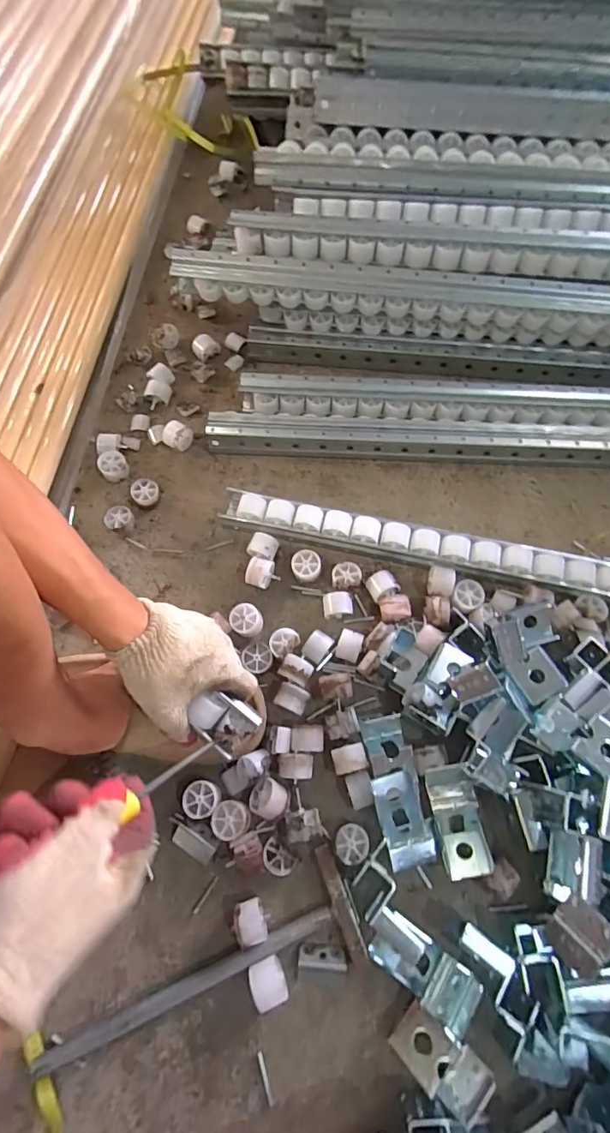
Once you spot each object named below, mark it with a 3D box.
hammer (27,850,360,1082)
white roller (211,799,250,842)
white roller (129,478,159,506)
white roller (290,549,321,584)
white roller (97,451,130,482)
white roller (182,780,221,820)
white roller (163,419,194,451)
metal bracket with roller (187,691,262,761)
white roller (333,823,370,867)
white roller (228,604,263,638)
[{"bbox_3d":[-0.097,0.371,0.450,0.296,0.020,0.098,-20,70,-8],"label":"hammer"},{"bbox_3d":[-0.074,0.255,0.493,0.037,0.022,0.034,0,68,0],"label":"white roller"},{"bbox_3d":[-0.207,-0.094,0.636,0.033,0.028,0.032,0,68,0],"label":"white roller"},{"bbox_3d":[0.001,0.000,0.597,0.036,0.026,0.036,0,68,0],"label":"white roller"},{"bbox_3d":[-0.255,-0.133,0.651,0.035,0.023,0.037,0,68,0],"label":"white roller"},{"bbox_3d":[-0.105,0.238,0.501,0.037,0.021,0.034,-2,68,-1],"label":"white roller"},{"bbox_3d":[-0.172,-0.175,0.662,0.037,0.029,0.031,38,73,14],"label":"white roller"},{"bbox_3d":[-0.074,0.142,0.449,0.052,0.028,0.046,38,73,14],"label":"metal bracket with roller"},{"bbox_3d":[0.046,0.275,0.487,0.033,0.020,0.034,-3,68,-1],"label":"white roller"},{"bbox_3d":[-0.069,0.064,0.571,0.038,0.024,0.036,0,68,0],"label":"white roller"}]

